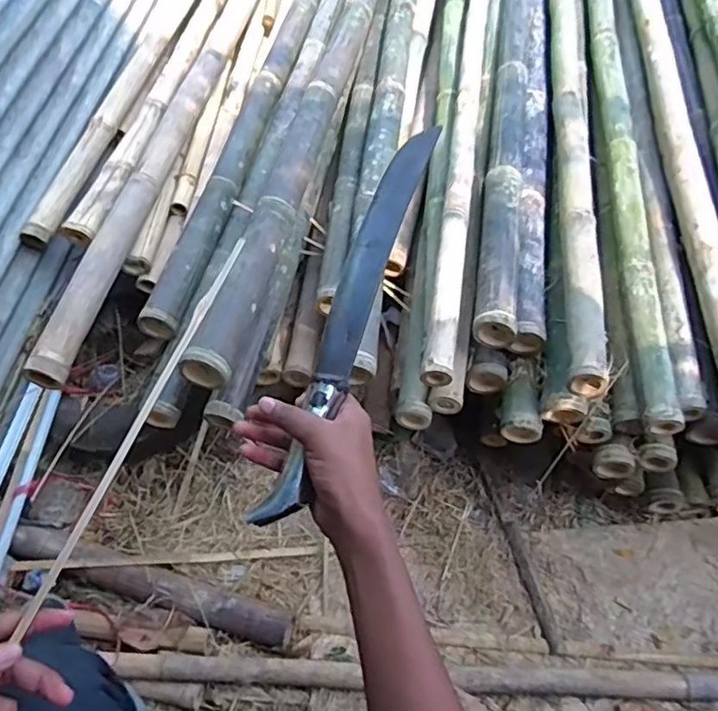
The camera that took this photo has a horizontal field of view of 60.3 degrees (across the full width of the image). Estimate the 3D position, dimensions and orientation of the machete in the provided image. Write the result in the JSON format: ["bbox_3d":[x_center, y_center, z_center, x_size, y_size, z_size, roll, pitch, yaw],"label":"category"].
[{"bbox_3d":[-0.006,-0.041,0.534,0.041,0.025,0.381,14,67,13],"label":"machete"}]

